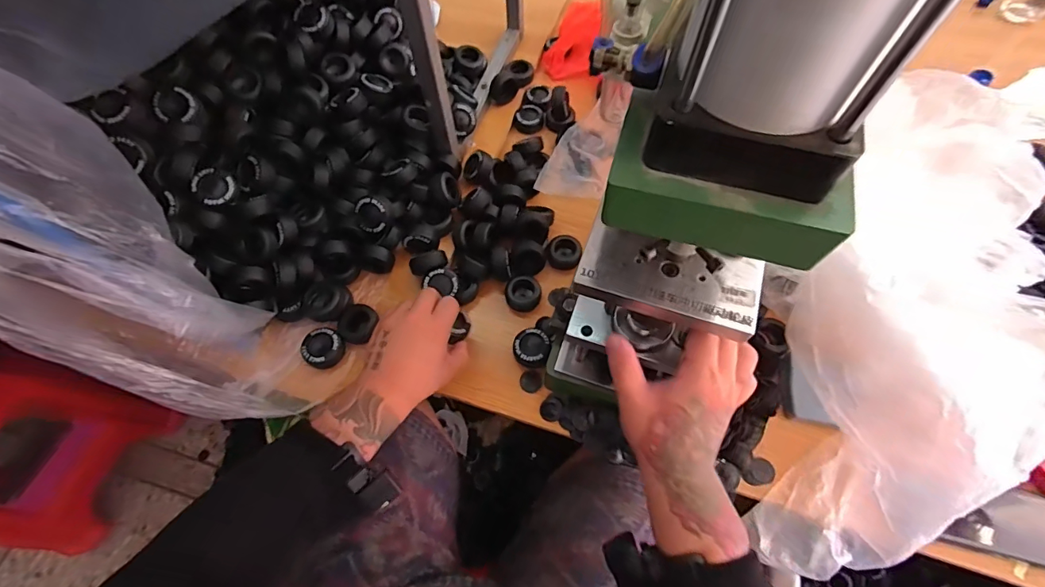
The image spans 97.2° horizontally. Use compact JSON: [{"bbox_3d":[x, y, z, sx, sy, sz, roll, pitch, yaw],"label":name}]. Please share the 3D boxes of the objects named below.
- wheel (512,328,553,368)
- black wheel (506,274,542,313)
[{"bbox_3d":[0.013,0.072,0.601,0.048,0.031,0.048,-1,62,2],"label":"wheel"},{"bbox_3d":[0.001,0.001,0.638,0.045,0.031,0.041,-1,62,2],"label":"black wheel"}]

